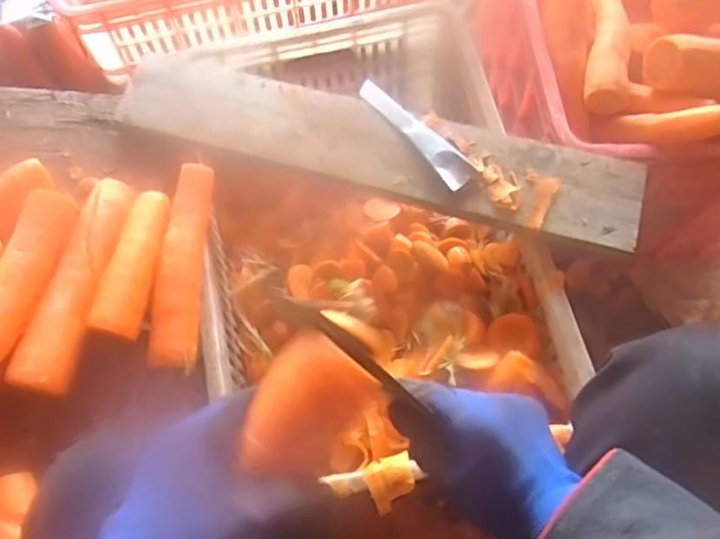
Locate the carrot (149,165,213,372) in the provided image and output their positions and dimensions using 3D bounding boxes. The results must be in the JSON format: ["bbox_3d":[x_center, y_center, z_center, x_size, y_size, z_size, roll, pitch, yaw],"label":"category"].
[{"bbox_3d":[-0.170,-0.009,0.588,0.038,0.034,0.200,2,68,3],"label":"carrot"}]

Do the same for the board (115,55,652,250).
[{"bbox_3d":[0.009,-0.126,0.630,0.549,0.021,0.107,15,69,8],"label":"board"}]

